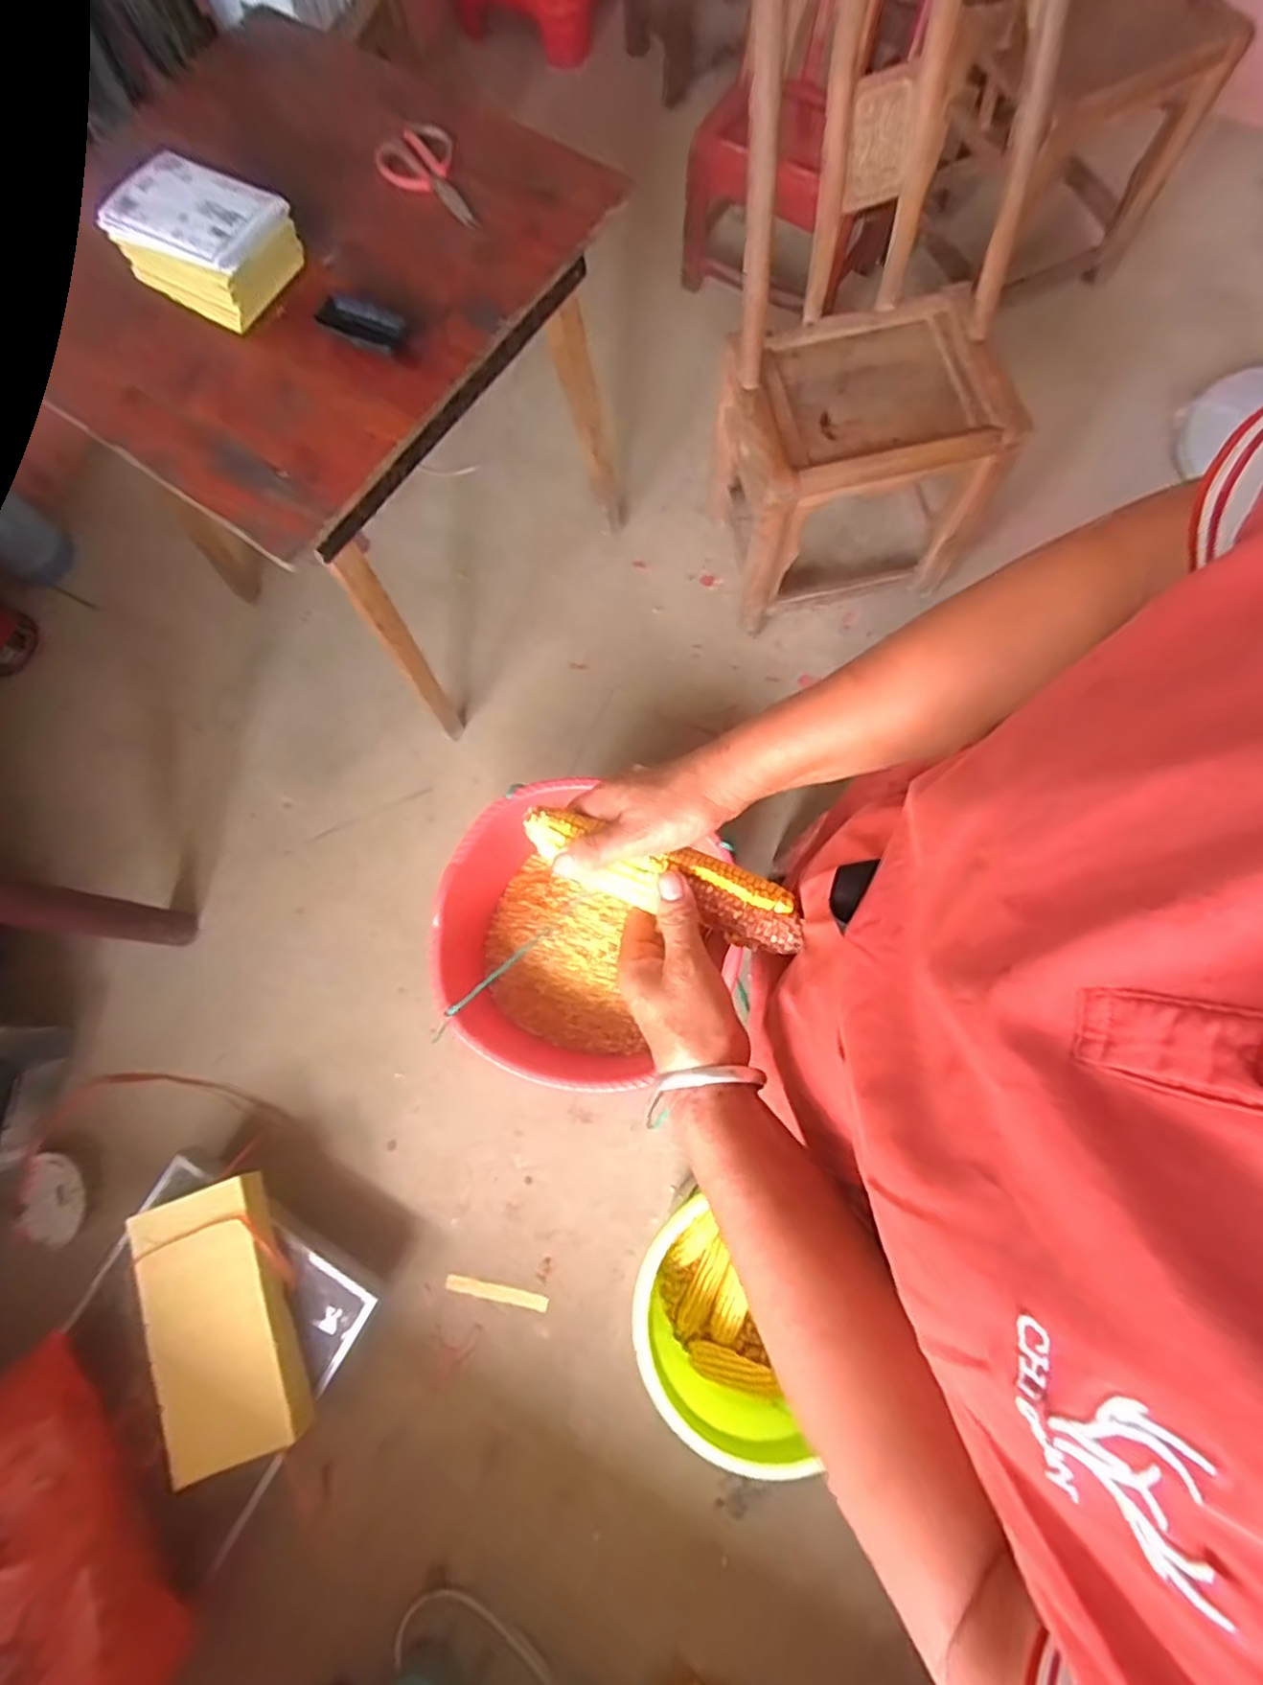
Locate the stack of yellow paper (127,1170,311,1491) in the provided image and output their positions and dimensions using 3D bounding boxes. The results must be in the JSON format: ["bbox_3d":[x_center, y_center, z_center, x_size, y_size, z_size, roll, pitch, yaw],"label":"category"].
[{"bbox_3d":[-0.641,0.745,1.073,0.195,0.056,0.387,-22,77,-4],"label":"stack of yellow paper"}]

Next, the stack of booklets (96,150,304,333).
[{"bbox_3d":[-0.523,-0.745,0.846,0.182,0.089,0.136,29,79,8],"label":"stack of booklets"}]

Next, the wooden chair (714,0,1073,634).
[{"bbox_3d":[0.354,-0.763,1.045,0.426,0.809,0.415,-15,76,-2],"label":"wooden chair"}]

